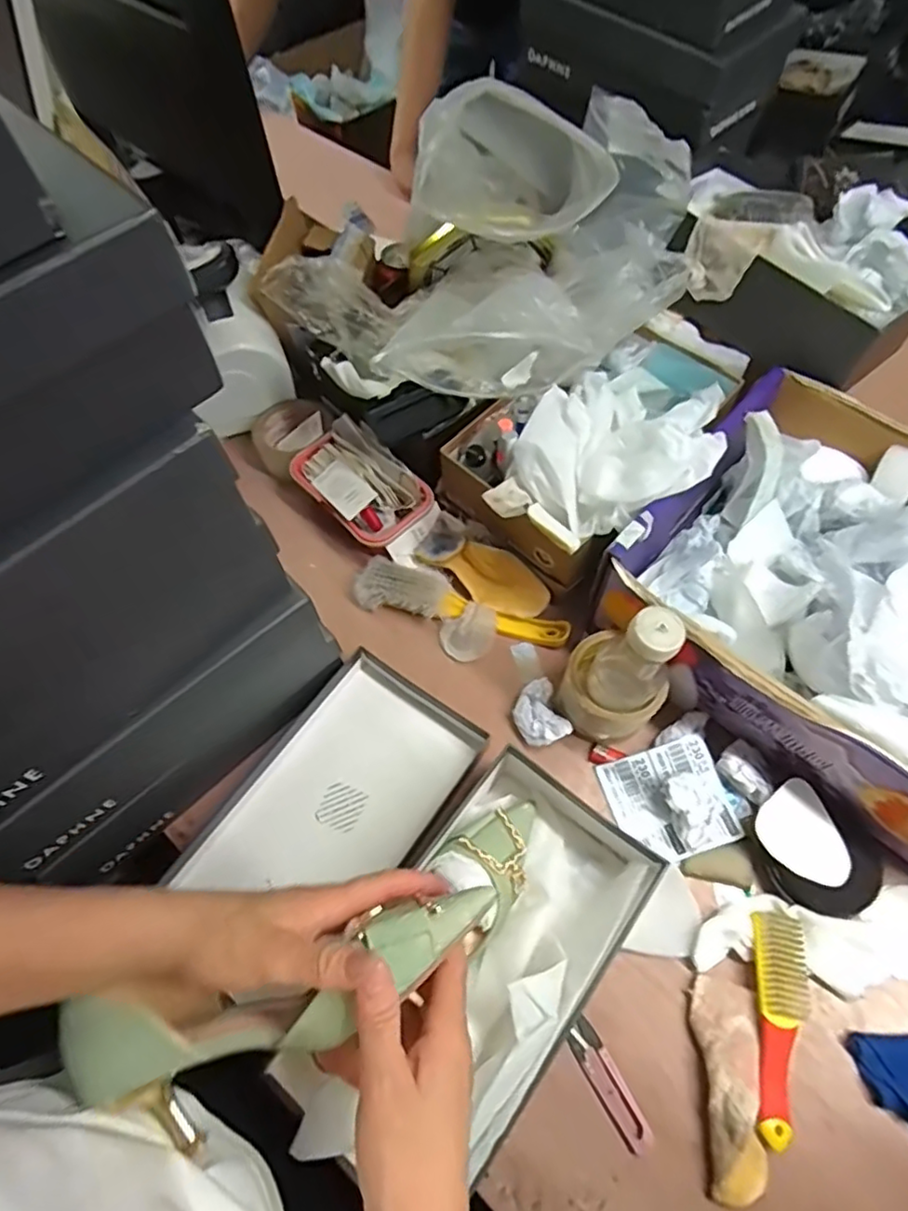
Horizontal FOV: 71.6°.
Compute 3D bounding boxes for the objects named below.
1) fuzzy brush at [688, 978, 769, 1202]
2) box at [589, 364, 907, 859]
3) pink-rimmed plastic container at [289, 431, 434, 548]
[{"bbox_3d":[0.213,0.367,0.477,0.047,0.032,0.137,3,64,4],"label":"fuzzy brush"},{"bbox_3d":[0.375,-0.007,0.562,0.392,0.138,0.320,40,71,19],"label":"box"},{"bbox_3d":[-0.109,-0.136,0.717,0.161,0.049,0.099,40,71,19],"label":"pink-rimmed plastic container"}]

